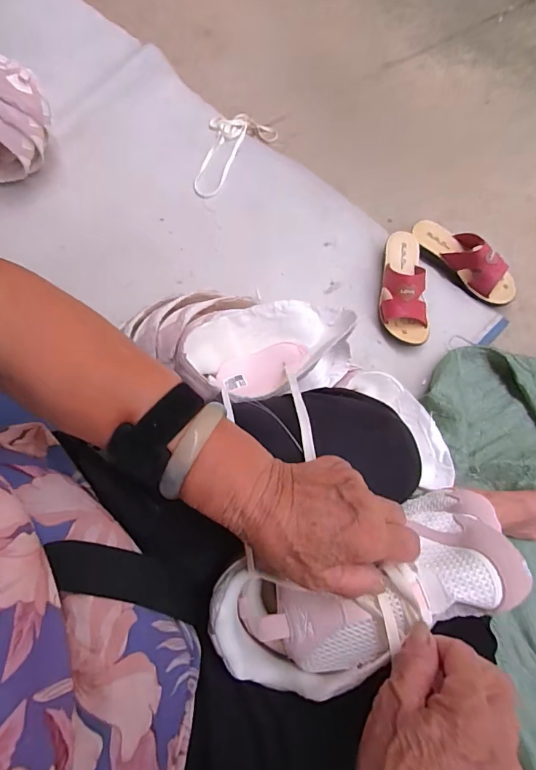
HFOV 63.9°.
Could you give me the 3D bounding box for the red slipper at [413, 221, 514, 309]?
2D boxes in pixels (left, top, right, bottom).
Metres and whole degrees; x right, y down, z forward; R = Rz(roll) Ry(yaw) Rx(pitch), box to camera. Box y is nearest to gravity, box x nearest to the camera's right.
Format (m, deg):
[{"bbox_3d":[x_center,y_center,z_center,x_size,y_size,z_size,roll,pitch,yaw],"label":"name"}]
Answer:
[{"bbox_3d":[0.387,-0.249,0.836,0.076,0.070,0.229,-43,75,-13],"label":"red slipper"}]

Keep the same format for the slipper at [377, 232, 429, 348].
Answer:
[{"bbox_3d":[0.254,-0.191,0.806,0.084,0.075,0.225,1,71,1],"label":"slipper"}]

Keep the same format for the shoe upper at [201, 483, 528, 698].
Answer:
[{"bbox_3d":[0.072,0.152,0.321,0.221,0.058,0.092,-21,73,-2],"label":"shoe upper"}]

